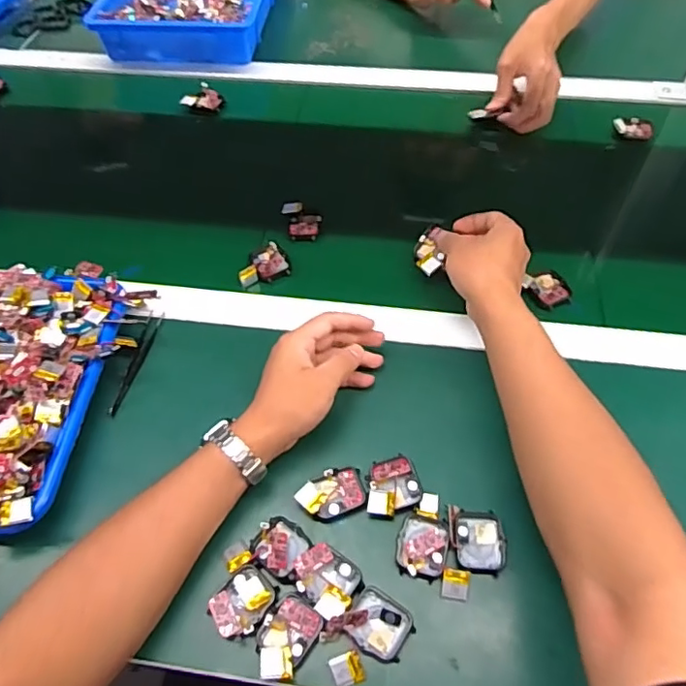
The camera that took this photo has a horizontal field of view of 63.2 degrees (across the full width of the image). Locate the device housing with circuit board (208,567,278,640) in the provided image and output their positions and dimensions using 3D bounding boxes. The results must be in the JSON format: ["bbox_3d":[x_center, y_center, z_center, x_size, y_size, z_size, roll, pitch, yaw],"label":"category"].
[{"bbox_3d":[-0.073,0.193,0.416,0.038,0.007,0.047,39,65,24],"label":"device housing with circuit board"}]

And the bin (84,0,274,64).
[{"bbox_3d":[-0.228,-0.579,0.910,0.235,0.060,0.361,6,57,6],"label":"bin"}]

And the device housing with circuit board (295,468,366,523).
[{"bbox_3d":[-0.008,0.123,0.457,0.053,0.013,0.038,-25,59,-14],"label":"device housing with circuit board"}]

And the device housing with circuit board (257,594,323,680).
[{"bbox_3d":[-0.042,0.211,0.400,0.037,0.011,0.053,28,61,19],"label":"device housing with circuit board"}]

